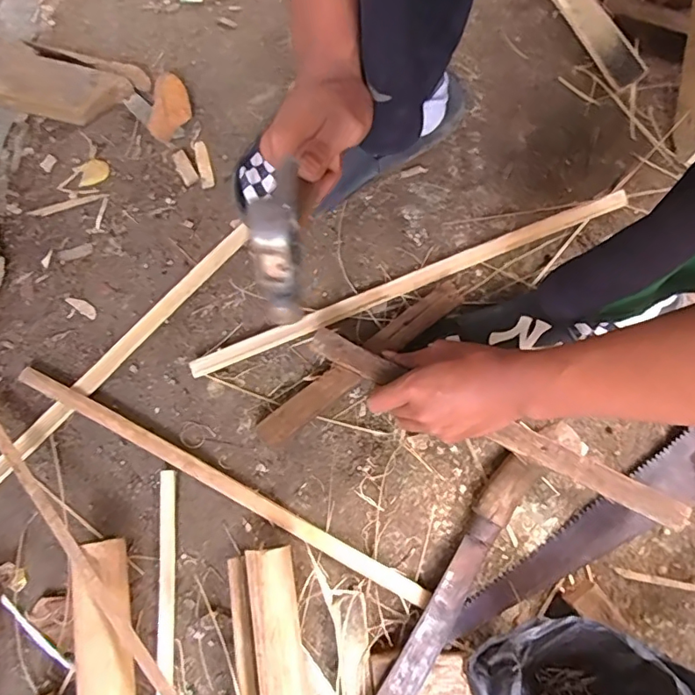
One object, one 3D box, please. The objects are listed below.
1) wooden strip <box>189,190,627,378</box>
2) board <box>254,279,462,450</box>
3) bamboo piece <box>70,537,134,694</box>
[{"bbox_3d":[0.069,-0.070,0.539,0.482,0.016,0.019,-22,78,-4],"label":"wooden strip"},{"bbox_3d":[0.014,0.014,0.516,0.242,0.025,0.033,-38,80,-7],"label":"board"},{"bbox_3d":[-0.209,0.268,0.454,0.046,0.047,0.185,-7,78,-1],"label":"bamboo piece"}]

